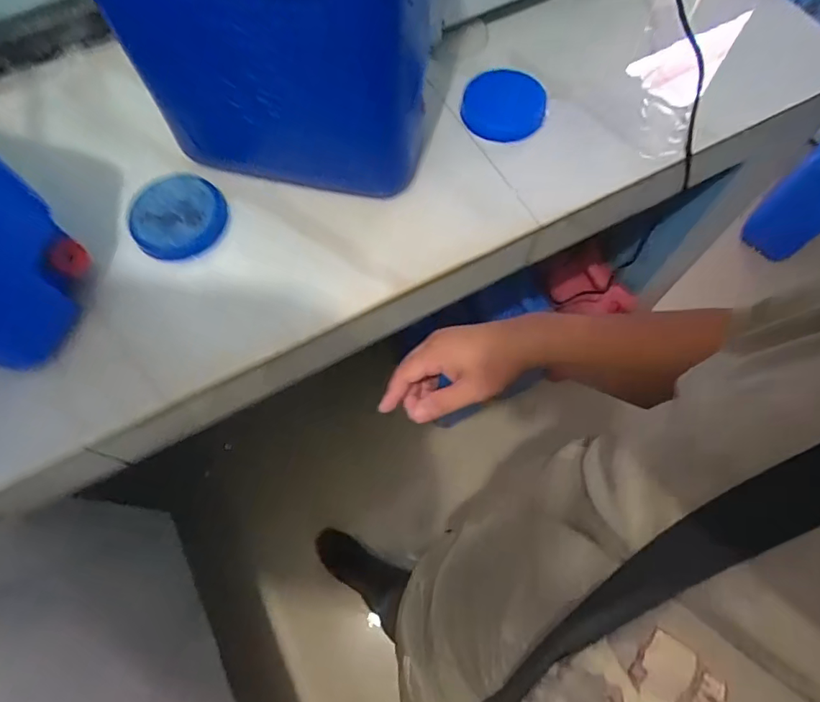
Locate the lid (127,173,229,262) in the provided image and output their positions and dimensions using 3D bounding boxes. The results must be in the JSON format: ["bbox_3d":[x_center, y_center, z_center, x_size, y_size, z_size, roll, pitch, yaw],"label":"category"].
[{"bbox_3d":[-0.297,-0.172,0.642,0.119,0.026,0.124,0,67,1],"label":"lid"}]

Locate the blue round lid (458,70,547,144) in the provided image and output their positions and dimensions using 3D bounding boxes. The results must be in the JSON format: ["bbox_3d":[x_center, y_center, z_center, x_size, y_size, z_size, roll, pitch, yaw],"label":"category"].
[{"bbox_3d":[0.136,-0.354,0.706,0.111,0.017,0.118,25,69,11],"label":"blue round lid"}]

